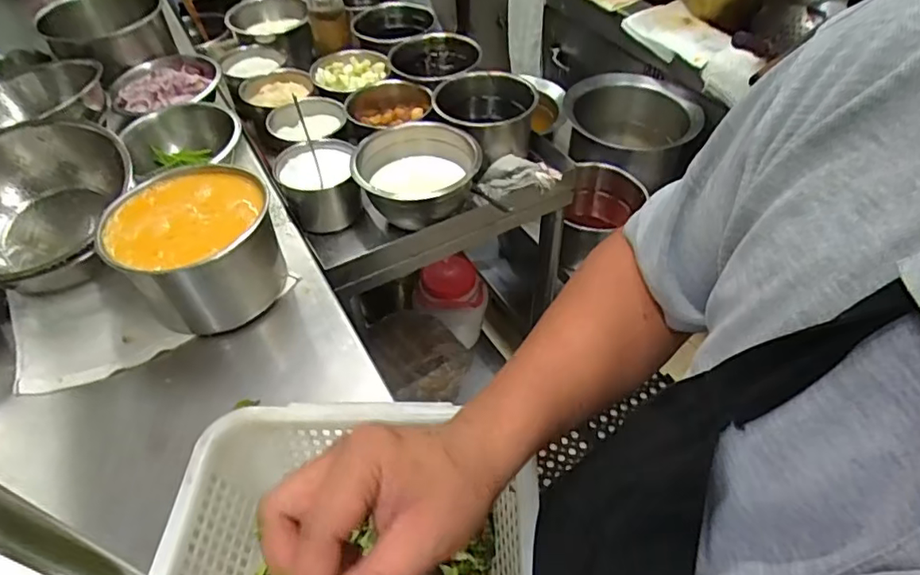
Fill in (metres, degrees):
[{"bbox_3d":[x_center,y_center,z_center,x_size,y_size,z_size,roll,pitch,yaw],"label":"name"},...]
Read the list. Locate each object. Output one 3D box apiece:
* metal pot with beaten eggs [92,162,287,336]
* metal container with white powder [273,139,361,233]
[{"bbox_3d":[-0.294,-0.040,0.655,0.163,0.128,0.154,-1,48,1],"label":"metal pot with beaten eggs"},{"bbox_3d":[-0.201,-0.146,0.819,0.111,0.086,0.103,-14,49,-11],"label":"metal container with white powder"}]

